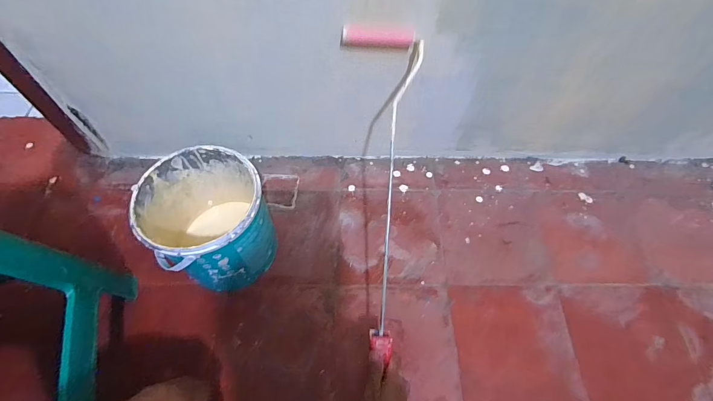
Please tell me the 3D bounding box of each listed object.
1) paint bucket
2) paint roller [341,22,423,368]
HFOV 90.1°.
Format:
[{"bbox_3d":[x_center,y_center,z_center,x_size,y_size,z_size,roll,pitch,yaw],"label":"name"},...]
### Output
[{"bbox_3d":[-0.242,0.043,0.608,0.177,0.200,0.181,1,60,-1],"label":"paint bucket"},{"bbox_3d":[0.031,-0.013,0.530,0.115,0.042,0.481,2,87,0],"label":"paint roller"}]

